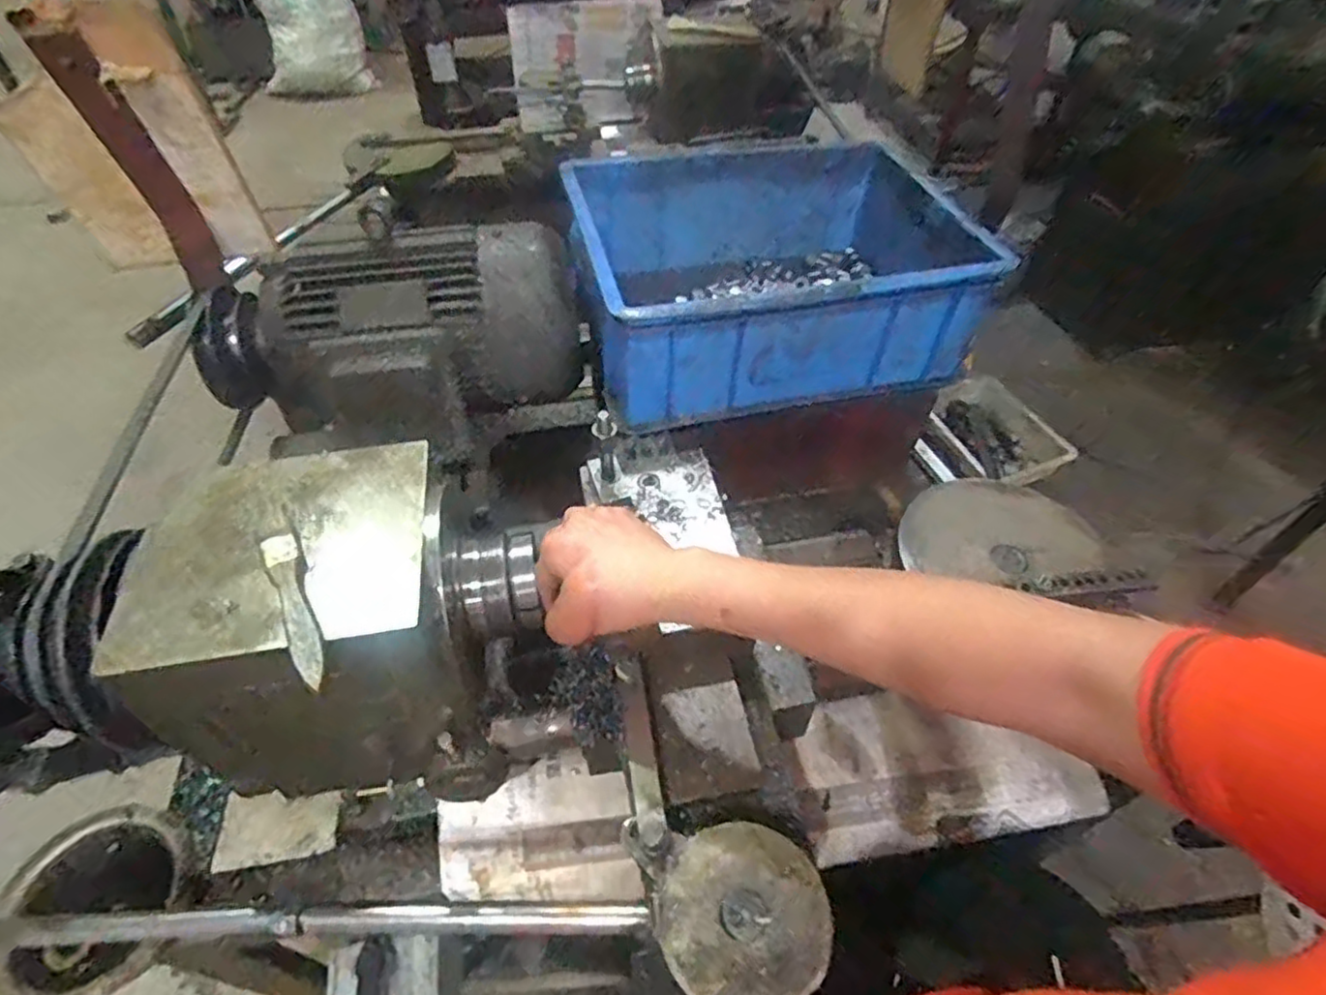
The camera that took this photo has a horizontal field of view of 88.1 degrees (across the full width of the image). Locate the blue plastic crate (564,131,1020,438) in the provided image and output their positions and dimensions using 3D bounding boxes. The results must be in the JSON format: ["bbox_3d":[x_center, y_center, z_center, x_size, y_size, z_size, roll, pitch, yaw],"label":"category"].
[{"bbox_3d":[0.117,-0.248,0.759,0.400,0.146,0.305,-9,48,-8],"label":"blue plastic crate"}]

